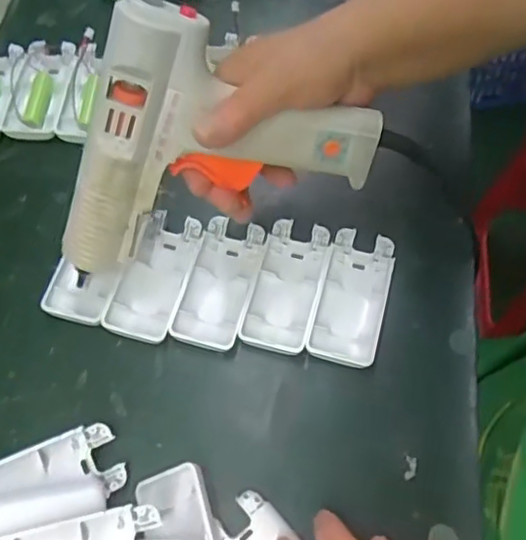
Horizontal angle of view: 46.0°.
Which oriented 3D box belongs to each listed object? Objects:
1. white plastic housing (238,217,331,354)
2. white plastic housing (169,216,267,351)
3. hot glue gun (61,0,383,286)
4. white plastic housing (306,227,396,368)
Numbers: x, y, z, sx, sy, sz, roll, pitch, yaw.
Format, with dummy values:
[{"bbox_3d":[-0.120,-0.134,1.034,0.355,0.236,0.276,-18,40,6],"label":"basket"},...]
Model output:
[{"bbox_3d":[0.016,0.011,0.426,0.045,0.012,0.093,13,65,9],"label":"white plastic housing"},{"bbox_3d":[-0.030,0.009,0.430,0.045,0.012,0.093,14,65,9],"label":"white plastic housing"},{"bbox_3d":[-0.048,-0.086,0.366,0.205,0.138,0.038,-22,35,9],"label":"hot glue gun"},{"bbox_3d":[0.061,0.020,0.423,0.044,0.018,0.094,13,65,9],"label":"white plastic housing"}]

